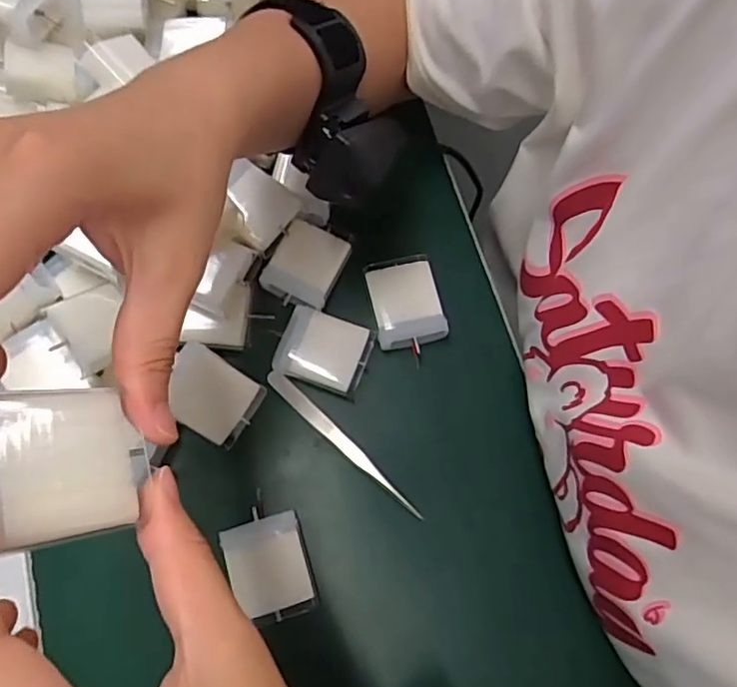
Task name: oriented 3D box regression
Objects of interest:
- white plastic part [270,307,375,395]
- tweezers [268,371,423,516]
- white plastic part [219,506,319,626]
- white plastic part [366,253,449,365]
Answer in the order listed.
[{"bbox_3d":[-0.026,0.005,0.356,0.051,0.018,0.041,20,74,4],"label":"white plastic part"},{"bbox_3d":[-0.015,0.057,0.347,0.115,0.012,0.011,41,76,10],"label":"tweezers"},{"bbox_3d":[-0.052,0.119,0.321,0.040,0.023,0.051,-18,75,-7],"label":"white plastic part"},{"bbox_3d":[0.023,-0.022,0.362,0.041,0.011,0.059,-10,75,-6],"label":"white plastic part"}]

